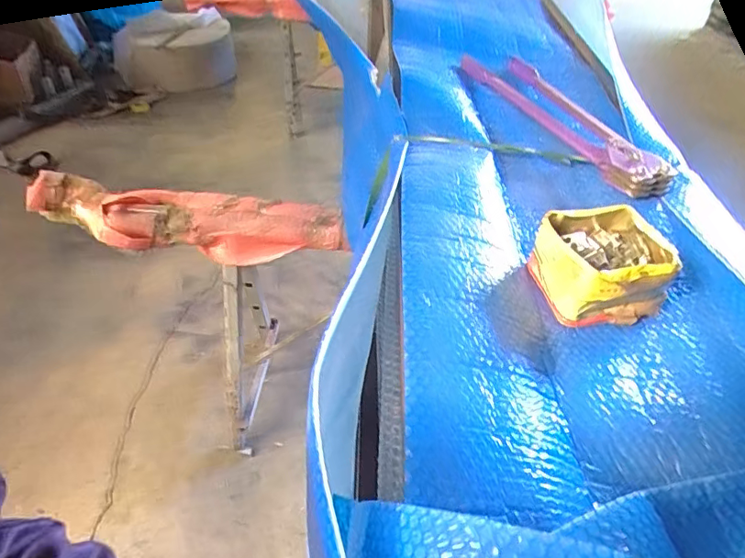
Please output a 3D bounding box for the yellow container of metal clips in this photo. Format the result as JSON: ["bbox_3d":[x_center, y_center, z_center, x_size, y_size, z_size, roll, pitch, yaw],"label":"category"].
[{"bbox_3d":[0.260,-0.018,0.588,0.131,0.070,0.115,-4,43,-7],"label":"yellow container of metal clips"}]

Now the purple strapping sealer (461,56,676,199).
[{"bbox_3d":[0.309,-0.282,0.889,0.132,0.036,0.467,-12,44,-15],"label":"purple strapping sealer"}]

